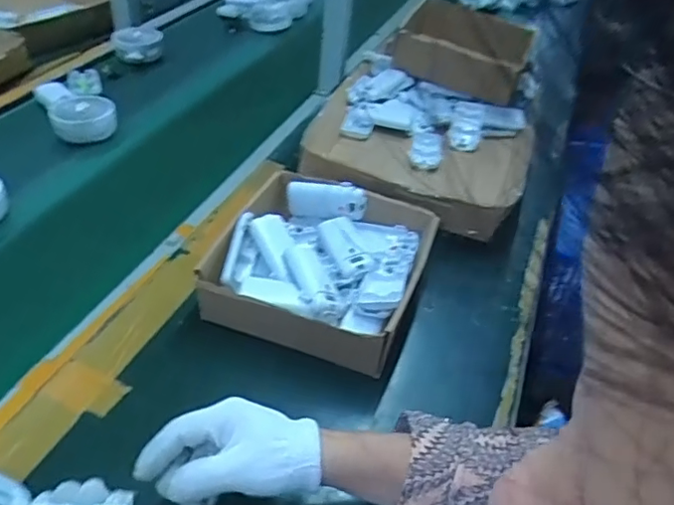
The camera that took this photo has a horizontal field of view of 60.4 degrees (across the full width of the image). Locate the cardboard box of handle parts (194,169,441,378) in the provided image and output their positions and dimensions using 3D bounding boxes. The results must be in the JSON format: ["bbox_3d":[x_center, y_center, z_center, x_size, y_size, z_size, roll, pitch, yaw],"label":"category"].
[{"bbox_3d":[-0.017,0.009,0.645,0.214,0.073,0.220,18,42,12],"label":"cardboard box of handle parts"}]

